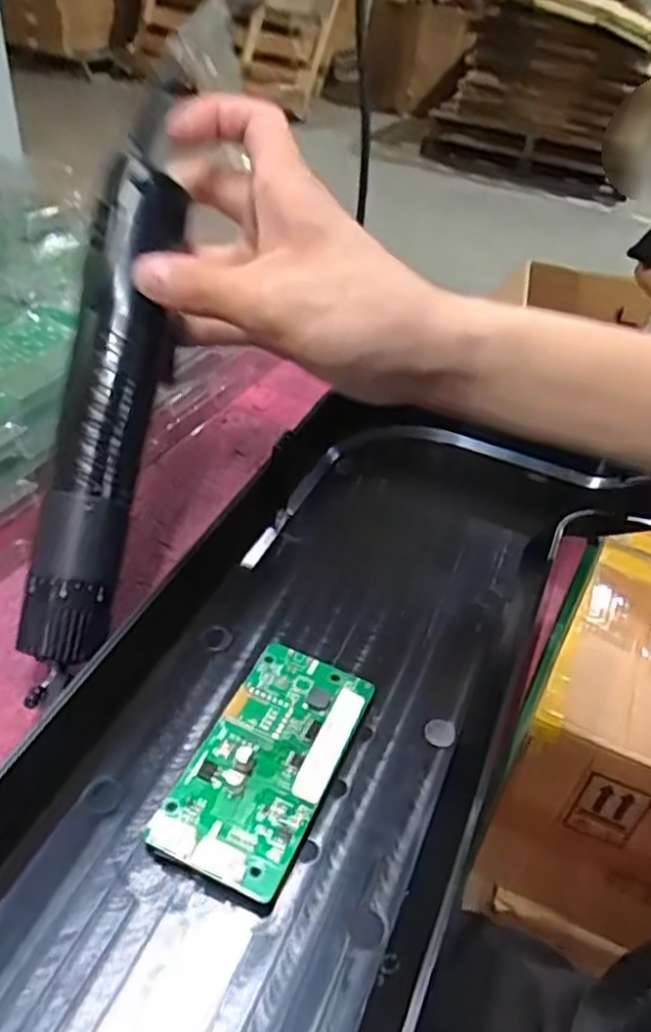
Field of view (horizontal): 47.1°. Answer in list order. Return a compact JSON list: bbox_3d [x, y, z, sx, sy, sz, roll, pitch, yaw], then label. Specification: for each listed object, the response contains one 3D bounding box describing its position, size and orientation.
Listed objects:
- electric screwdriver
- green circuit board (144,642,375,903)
[{"bbox_3d":[-0.086,-0.036,0.298,0.030,0.039,0.205,8,84,4],"label":"electric screwdriver"},{"bbox_3d":[-0.021,0.089,0.276,0.047,0.010,0.093,19,43,16],"label":"green circuit board"}]

